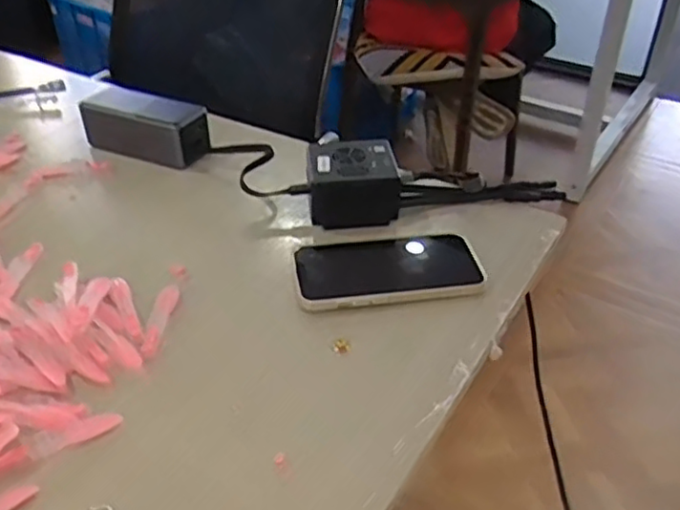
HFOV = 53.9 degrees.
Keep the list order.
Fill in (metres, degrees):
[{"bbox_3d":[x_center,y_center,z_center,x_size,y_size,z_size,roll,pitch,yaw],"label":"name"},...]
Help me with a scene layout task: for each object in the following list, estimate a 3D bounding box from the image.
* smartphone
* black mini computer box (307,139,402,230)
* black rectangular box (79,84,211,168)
[{"bbox_3d":[0.037,0.011,0.526,0.142,0.011,0.077,-8,40,-4],"label":"smartphone"},{"bbox_3d":[0.010,-0.066,0.597,0.078,0.050,0.066,-4,37,-6],"label":"black mini computer box"},{"bbox_3d":[-0.199,-0.132,0.684,0.128,0.050,0.050,19,40,23],"label":"black rectangular box"}]

